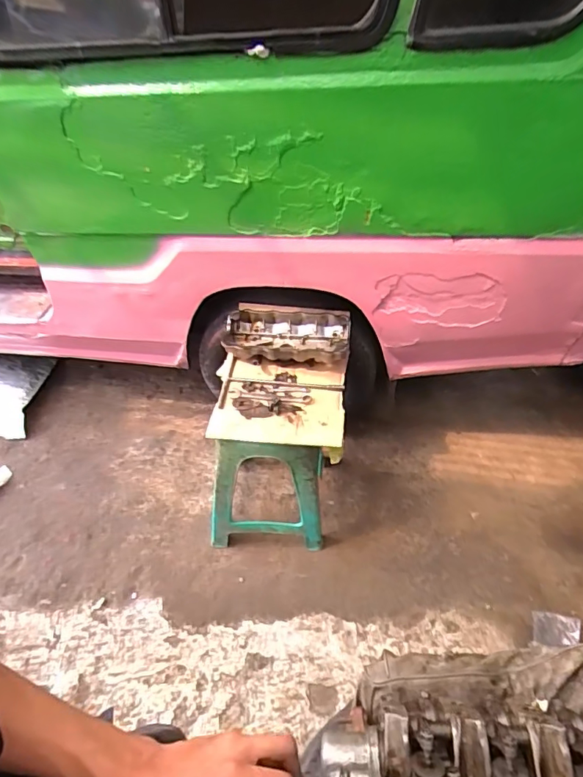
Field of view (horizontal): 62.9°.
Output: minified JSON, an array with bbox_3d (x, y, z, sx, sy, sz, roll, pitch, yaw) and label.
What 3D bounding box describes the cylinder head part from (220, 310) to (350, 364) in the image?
[{"bbox_3d":[-0.015,-0.134,1.271,0.329,0.089,0.150,8,48,4],"label":"cylinder head part"}]

